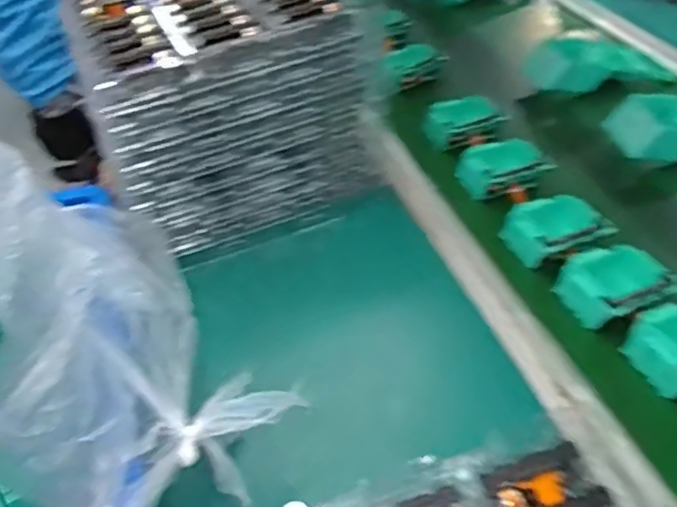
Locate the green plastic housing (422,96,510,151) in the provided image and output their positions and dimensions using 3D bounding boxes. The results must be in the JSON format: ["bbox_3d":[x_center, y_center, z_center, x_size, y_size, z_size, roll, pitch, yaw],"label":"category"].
[{"bbox_3d":[0.145,-0.160,0.807,0.091,0.030,0.056,-19,43,-14],"label":"green plastic housing"}]

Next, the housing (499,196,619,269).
[{"bbox_3d":[0.207,-0.023,0.641,0.081,0.035,0.071,-14,42,-9],"label":"housing"}]

